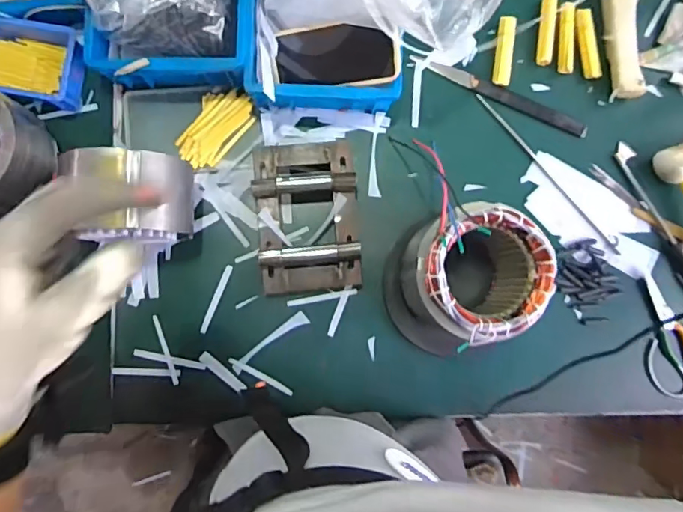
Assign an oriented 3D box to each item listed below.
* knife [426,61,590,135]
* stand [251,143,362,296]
[{"bbox_3d":[0.238,-0.226,0.741,0.245,0.012,0.019,23,86,-1],"label":"knife"},{"bbox_3d":[-0.046,-0.049,0.698,0.133,0.050,0.196,-5,87,-3],"label":"stand"}]

